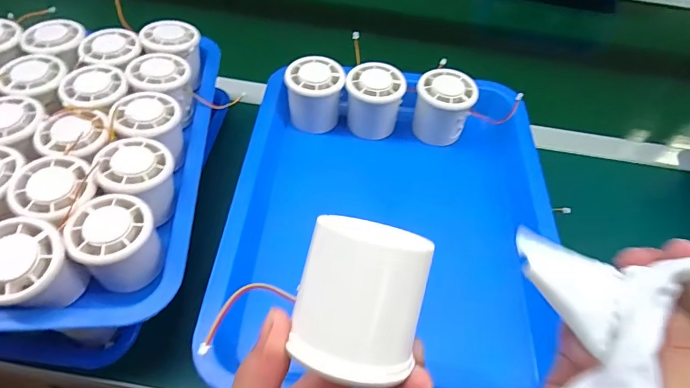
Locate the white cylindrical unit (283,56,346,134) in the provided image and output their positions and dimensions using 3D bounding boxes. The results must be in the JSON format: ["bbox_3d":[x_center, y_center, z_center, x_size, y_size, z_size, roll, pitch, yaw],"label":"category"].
[{"bbox_3d":[-0.030,-0.098,0.433,0.053,0.053,0.055,3,51,-4],"label":"white cylindrical unit"}]

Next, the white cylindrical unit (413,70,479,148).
[{"bbox_3d":[0.097,-0.085,0.431,0.054,0.053,0.054,15,52,6],"label":"white cylindrical unit"}]

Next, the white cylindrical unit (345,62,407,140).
[{"bbox_3d":[0.029,-0.091,0.431,0.054,0.053,0.058,3,51,-4],"label":"white cylindrical unit"}]

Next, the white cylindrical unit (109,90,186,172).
[{"bbox_3d":[-0.169,-0.059,0.383,0.055,0.042,0.055,3,51,-4],"label":"white cylindrical unit"}]

